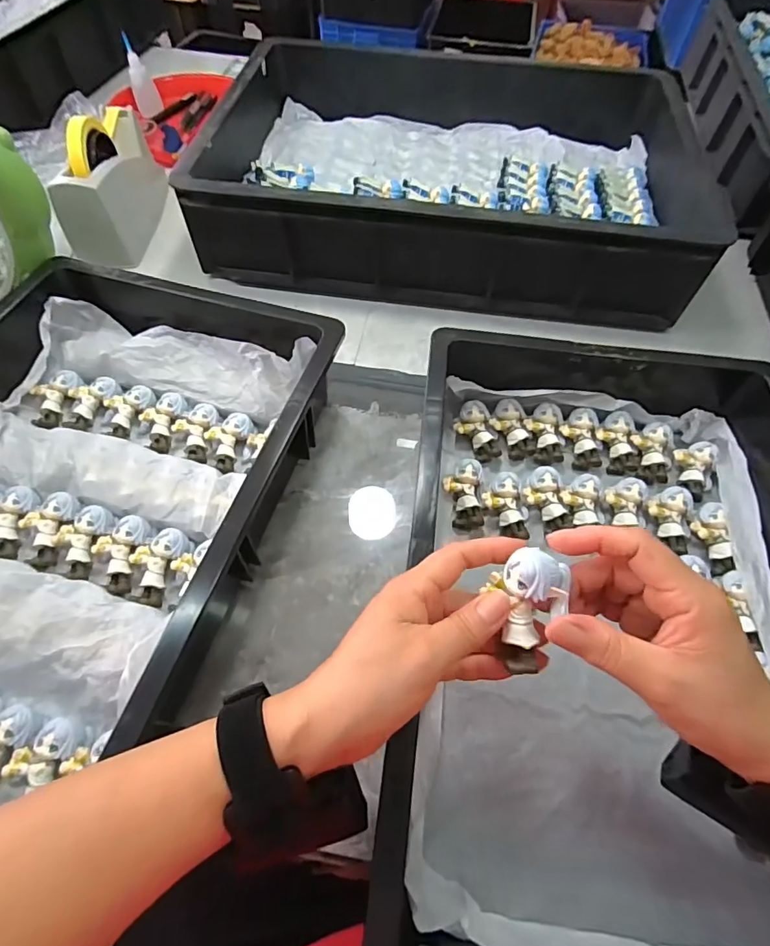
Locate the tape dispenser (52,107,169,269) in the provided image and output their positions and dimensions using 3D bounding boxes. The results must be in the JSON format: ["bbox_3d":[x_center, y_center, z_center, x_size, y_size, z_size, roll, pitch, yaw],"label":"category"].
[{"bbox_3d":[-0.341,-0.363,0.603,0.065,0.115,0.221,3,58,-1],"label":"tape dispenser"}]

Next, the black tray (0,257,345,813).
[{"bbox_3d":[-0.256,0.017,0.392,0.331,0.094,0.454,15,59,7],"label":"black tray"}]

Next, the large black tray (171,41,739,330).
[{"bbox_3d":[0.066,-0.386,0.619,0.574,0.108,0.445,3,58,-1],"label":"large black tray"}]

